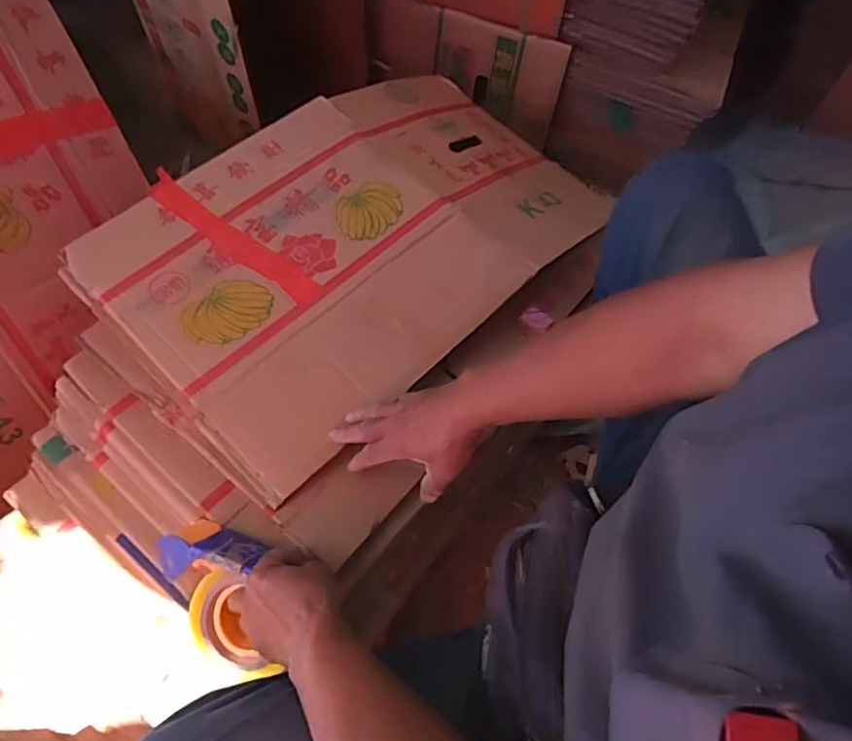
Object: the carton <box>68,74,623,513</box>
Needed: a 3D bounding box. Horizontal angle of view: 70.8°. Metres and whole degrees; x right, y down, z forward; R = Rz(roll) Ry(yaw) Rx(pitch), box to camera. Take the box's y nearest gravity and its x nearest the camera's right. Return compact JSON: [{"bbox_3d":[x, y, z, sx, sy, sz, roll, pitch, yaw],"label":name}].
[{"bbox_3d":[-0.067,-0.201,0.811,0.402,0.070,0.684,43,64,12],"label":"carton"}]

